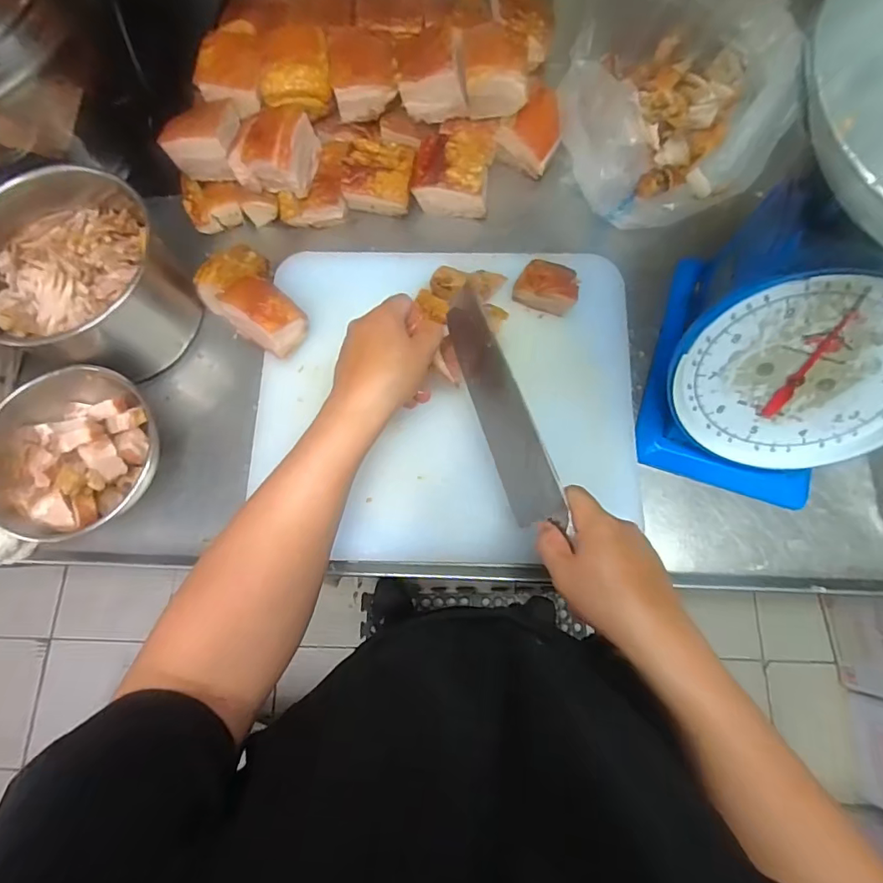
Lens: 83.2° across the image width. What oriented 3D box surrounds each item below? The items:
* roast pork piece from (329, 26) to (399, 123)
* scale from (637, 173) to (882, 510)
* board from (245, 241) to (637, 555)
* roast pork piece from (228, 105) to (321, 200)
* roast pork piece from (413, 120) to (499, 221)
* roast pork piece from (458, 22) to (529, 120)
[{"bbox_3d":[-0.088,-0.428,0.580,0.072,0.052,0.086,-4,75,1],"label":"roast pork piece"},{"bbox_3d":[0.331,-0.108,0.445,0.200,0.216,0.264,23,77,8],"label":"scale"},{"bbox_3d":[0.005,-0.051,0.529,0.388,0.029,0.343,1,75,2],"label":"board"},{"bbox_3d":[-0.186,-0.332,0.565,0.083,0.051,0.080,9,75,4],"label":"roast pork piece"},{"bbox_3d":[0.017,-0.330,0.607,0.087,0.061,0.100,9,75,4],"label":"roast pork piece"},{"bbox_3d":[0.061,-0.422,0.571,0.079,0.064,0.073,8,75,4],"label":"roast pork piece"}]

